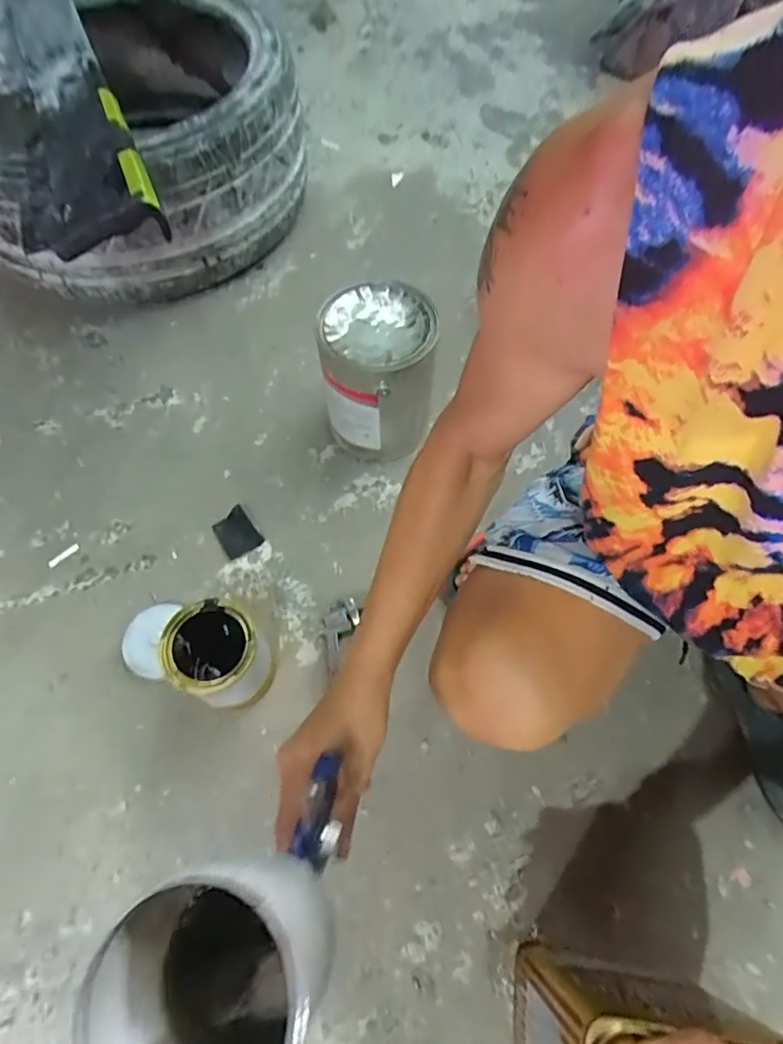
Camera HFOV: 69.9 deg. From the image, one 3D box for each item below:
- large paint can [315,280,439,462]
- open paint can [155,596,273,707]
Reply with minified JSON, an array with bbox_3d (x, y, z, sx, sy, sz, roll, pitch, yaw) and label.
[{"bbox_3d":[-0.019,-0.206,0.810,0.150,0.209,0.157,-1,66,-2],"label":"large paint can"},{"bbox_3d":[-0.203,0.165,0.671,0.100,0.133,0.100,1,66,-1],"label":"open paint can"}]

